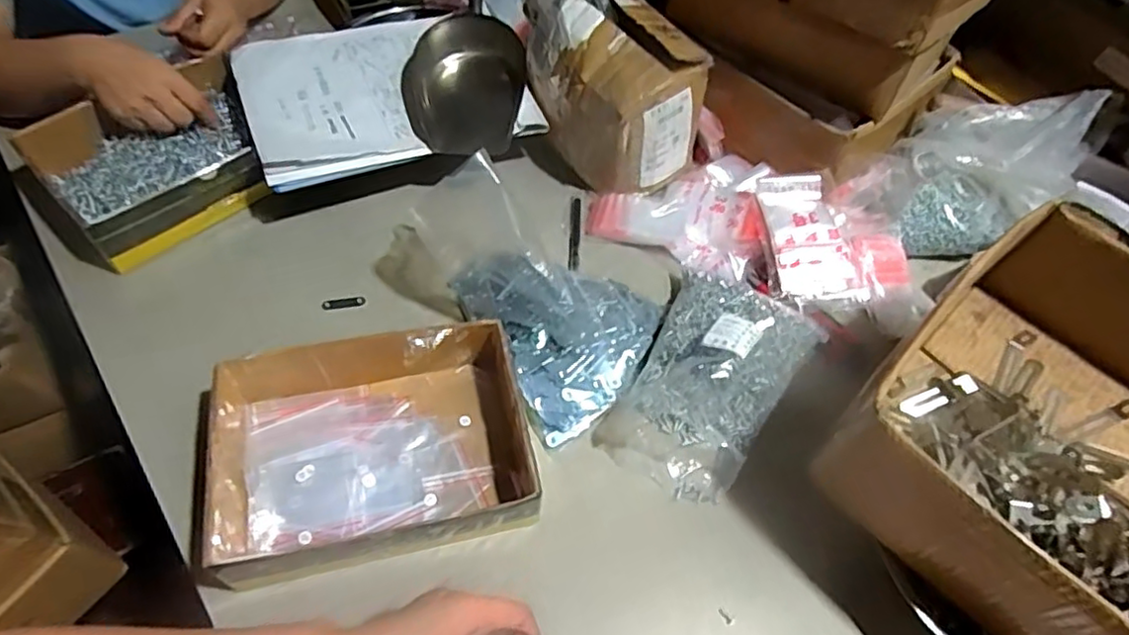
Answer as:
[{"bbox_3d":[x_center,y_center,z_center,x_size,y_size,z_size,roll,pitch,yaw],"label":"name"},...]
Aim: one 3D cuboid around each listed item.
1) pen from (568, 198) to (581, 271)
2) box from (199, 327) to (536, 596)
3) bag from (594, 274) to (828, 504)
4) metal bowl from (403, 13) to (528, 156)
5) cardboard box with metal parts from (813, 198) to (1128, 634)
[{"bbox_3d":[0.013,-0.099,0.753,0.012,0.005,0.112,5,55,-2],"label":"pen"},{"bbox_3d":[-0.165,0.110,0.563,0.255,0.074,0.190,-10,57,-11],"label":"box"},{"bbox_3d":[0.144,0.054,0.621,0.143,0.085,0.219,29,58,14],"label":"bag"},{"bbox_3d":[-0.113,-0.257,0.731,0.141,0.074,0.157,-2,56,-6],"label":"metal bowl"},{"bbox_3d":[0.392,0.090,0.503,0.306,0.119,0.252,-37,66,-26],"label":"cardboard box with metal parts"}]

